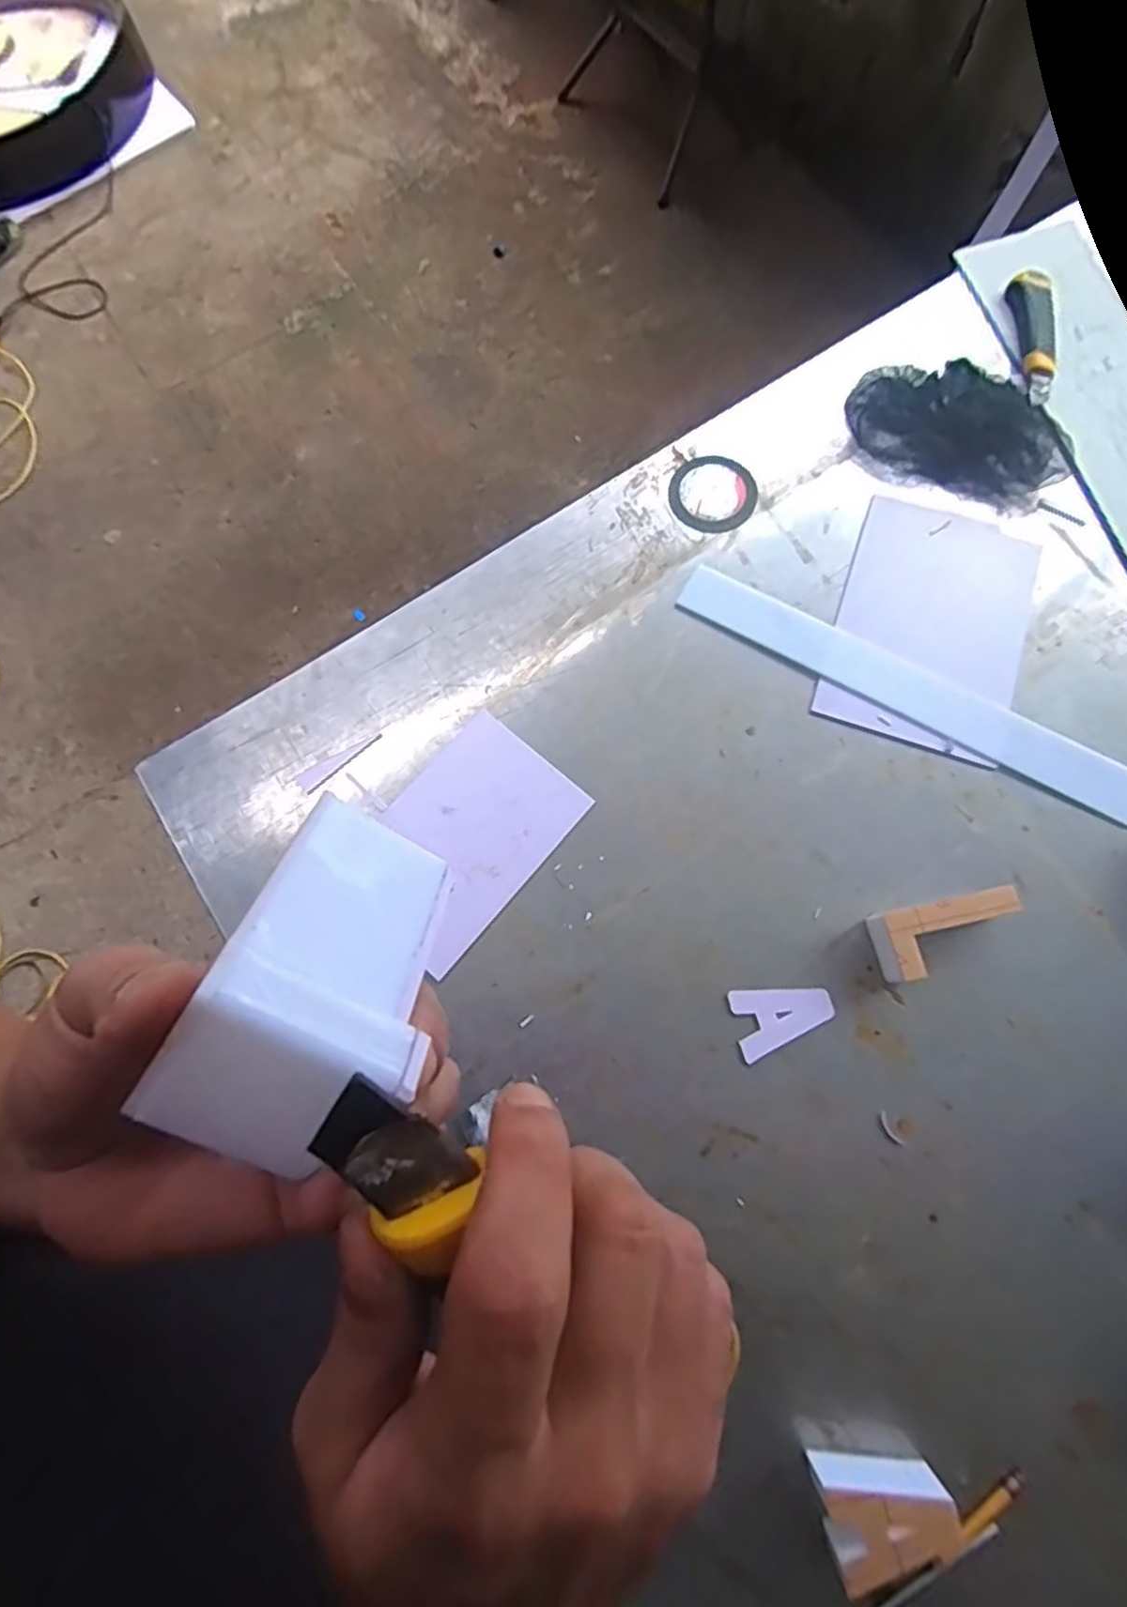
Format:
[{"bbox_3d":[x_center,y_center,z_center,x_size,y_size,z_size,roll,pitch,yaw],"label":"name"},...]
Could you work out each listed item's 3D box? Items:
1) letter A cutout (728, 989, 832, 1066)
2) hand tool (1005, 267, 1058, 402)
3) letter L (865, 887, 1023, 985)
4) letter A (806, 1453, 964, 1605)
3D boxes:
[{"bbox_3d":[0.185,0.179,0.590,0.083,0.004,0.053,-11,75,-1],"label":"letter A cutout"},{"bbox_3d":[0.496,-0.486,0.741,0.036,0.025,0.150,1,76,2],"label":"hand tool"},{"bbox_3d":[0.317,0.108,0.584,0.108,0.047,0.055,-13,76,-2],"label":"letter L"},{"bbox_3d":[0.219,0.482,0.485,0.084,0.043,0.059,-13,76,-2],"label":"letter A"}]

